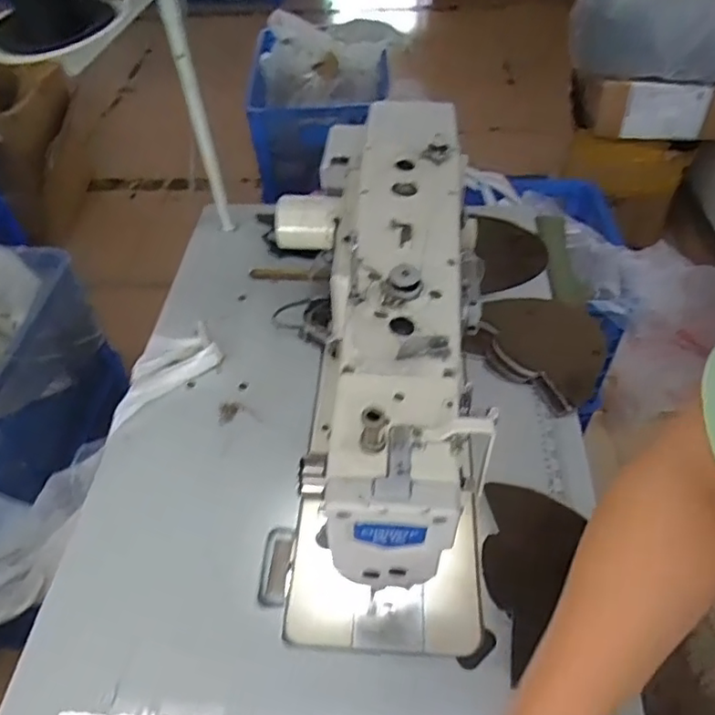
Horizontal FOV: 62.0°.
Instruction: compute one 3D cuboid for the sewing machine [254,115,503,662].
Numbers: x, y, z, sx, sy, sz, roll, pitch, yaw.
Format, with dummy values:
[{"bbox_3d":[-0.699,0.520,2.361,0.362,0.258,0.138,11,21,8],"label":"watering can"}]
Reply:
[{"bbox_3d":[0.018,-0.041,0.627,0.209,0.228,0.564,0,48,2],"label":"sewing machine"}]

